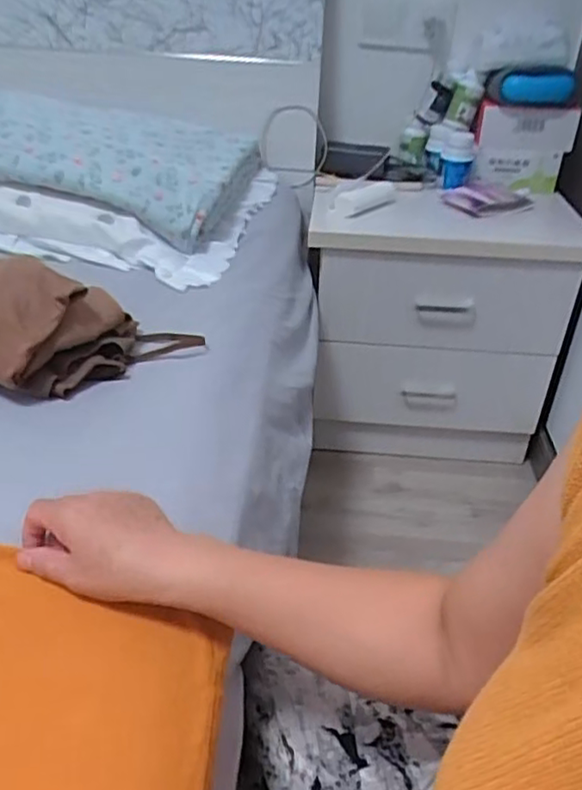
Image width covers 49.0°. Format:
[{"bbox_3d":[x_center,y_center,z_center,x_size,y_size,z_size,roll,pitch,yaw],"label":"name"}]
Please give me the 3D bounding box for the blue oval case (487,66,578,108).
[{"bbox_3d":[0.435,-0.559,1.156,0.157,0.063,0.041,0,34,-9],"label":"blue oval case"}]

